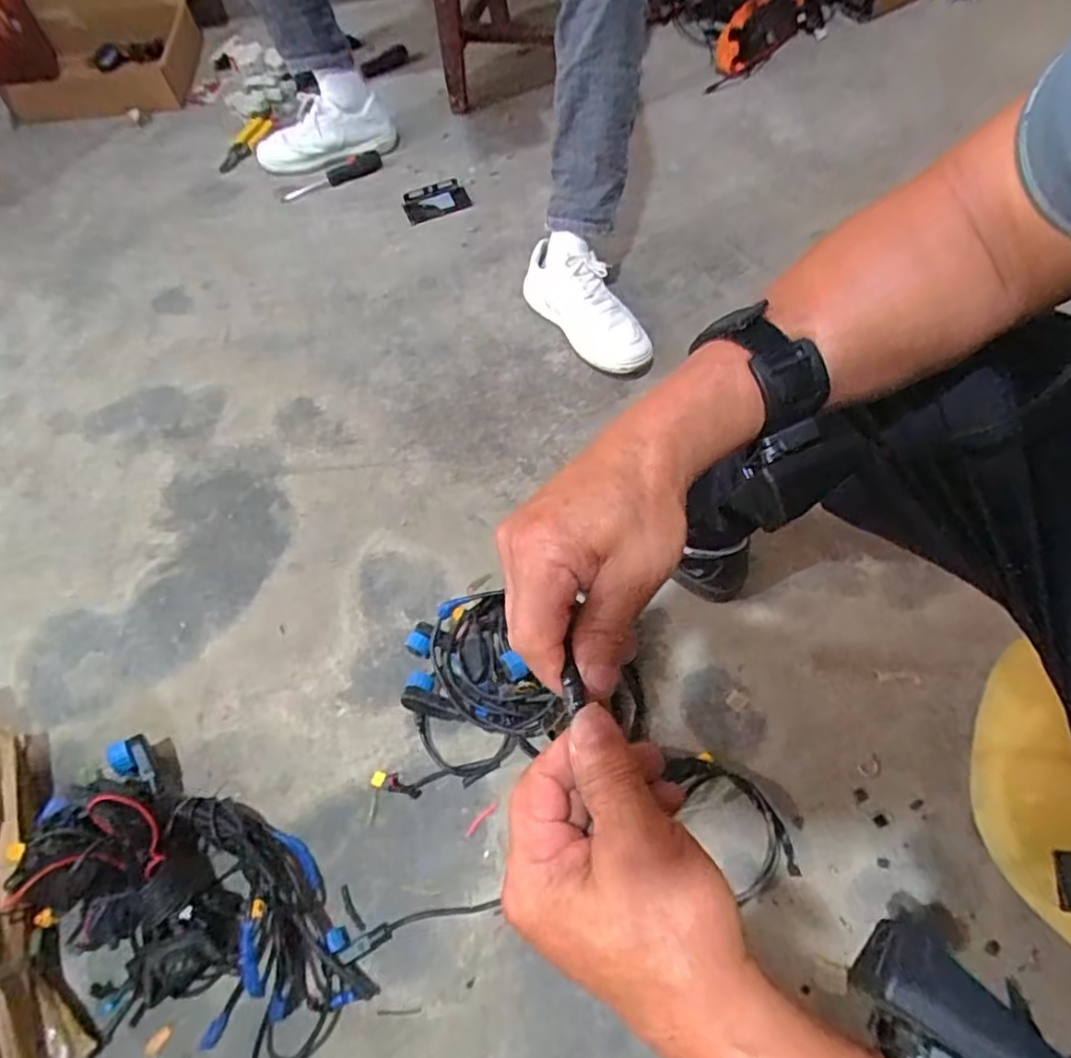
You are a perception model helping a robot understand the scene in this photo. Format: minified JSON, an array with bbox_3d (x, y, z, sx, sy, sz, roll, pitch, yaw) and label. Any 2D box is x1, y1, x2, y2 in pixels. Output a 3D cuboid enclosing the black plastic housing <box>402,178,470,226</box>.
[{"bbox_3d":[-0.178,-0.587,1.181,0.117,0.016,0.080,-23,64,-8],"label":"black plastic housing"}]

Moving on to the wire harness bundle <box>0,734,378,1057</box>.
[{"bbox_3d":[-0.341,0.360,0.616,0.364,0.178,0.216,19,66,13],"label":"wire harness bundle"}]

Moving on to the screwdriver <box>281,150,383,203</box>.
[{"bbox_3d":[-0.381,-0.662,1.236,0.198,0.034,0.030,-25,65,-8],"label":"screwdriver"}]

